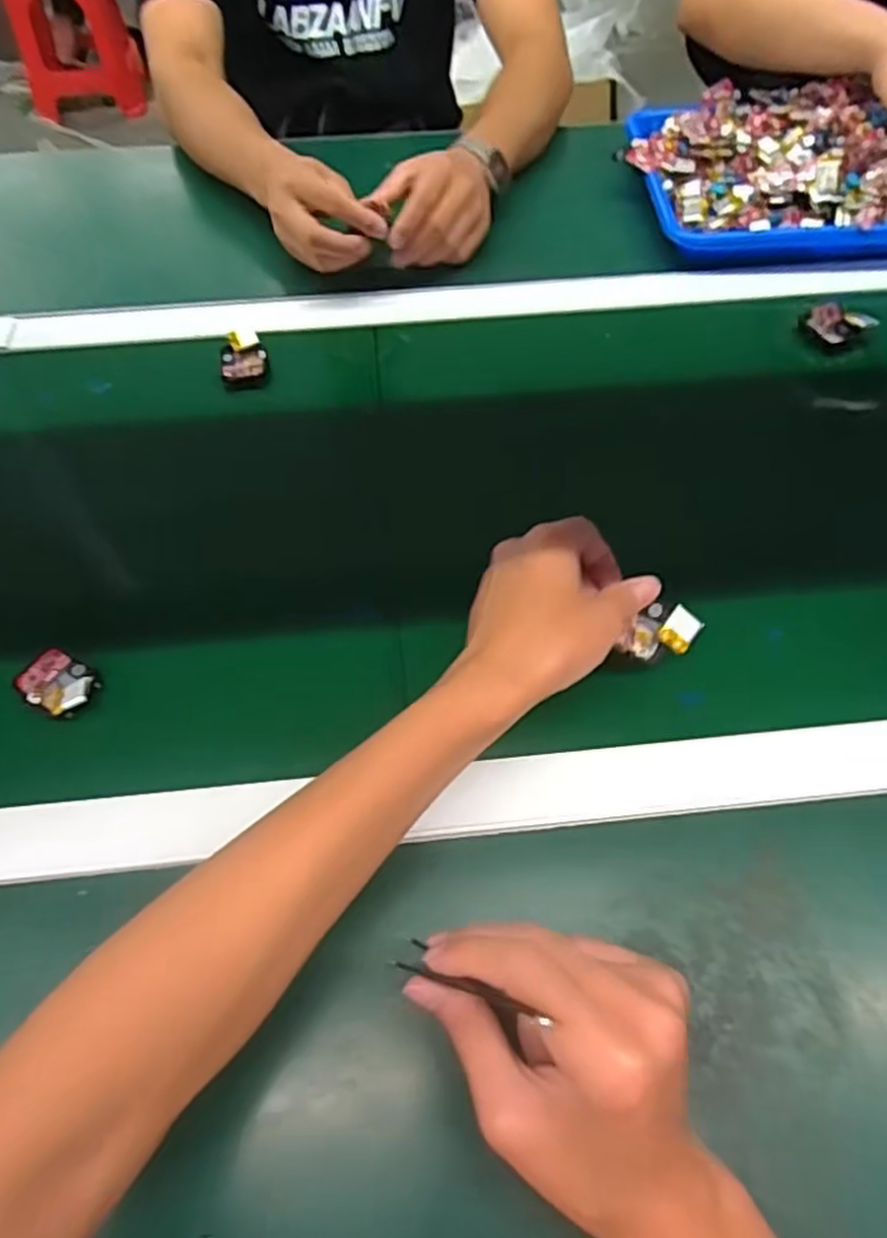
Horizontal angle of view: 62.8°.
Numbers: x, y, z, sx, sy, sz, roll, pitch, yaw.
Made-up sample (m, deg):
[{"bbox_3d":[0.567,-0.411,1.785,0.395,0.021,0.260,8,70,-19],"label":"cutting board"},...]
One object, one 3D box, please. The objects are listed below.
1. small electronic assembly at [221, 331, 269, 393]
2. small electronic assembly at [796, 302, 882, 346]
[{"bbox_3d":[-0.164,-0.210,0.599,0.038,0.029,0.044,-13,58,-9],"label":"small electronic assembly"},{"bbox_3d":[0.330,-0.248,0.610,0.052,0.017,0.038,35,63,21],"label":"small electronic assembly"}]

